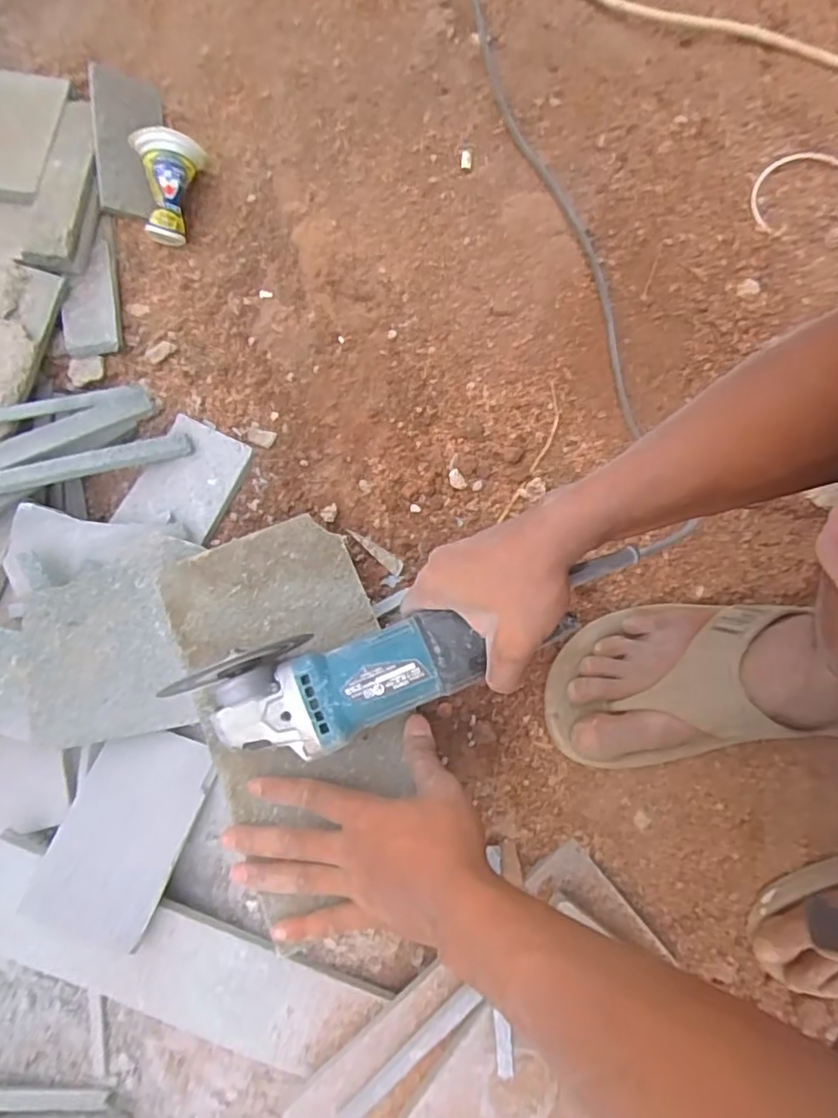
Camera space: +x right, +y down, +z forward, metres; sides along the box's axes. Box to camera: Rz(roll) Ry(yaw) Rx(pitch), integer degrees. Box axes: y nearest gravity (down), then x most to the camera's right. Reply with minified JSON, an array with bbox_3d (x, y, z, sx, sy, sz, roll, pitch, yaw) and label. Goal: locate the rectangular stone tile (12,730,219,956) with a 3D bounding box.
[{"bbox_3d":[-0.228,0.210,0.473,0.090,0.009,0.147,24,65,-9],"label":"rectangular stone tile"}]

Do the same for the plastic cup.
[{"bbox_3d":[-0.244,-0.368,0.596,0.067,0.063,0.080,-5,75,-1],"label":"plastic cup"}]

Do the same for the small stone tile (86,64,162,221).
[{"bbox_3d":[-0.298,-0.433,0.620,0.065,0.021,0.155,-5,86,-19],"label":"small stone tile"}]

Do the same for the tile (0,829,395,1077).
[{"bbox_3d":[-0.189,0.309,0.460,0.314,0.021,0.077,26,81,-5],"label":"tile"}]

